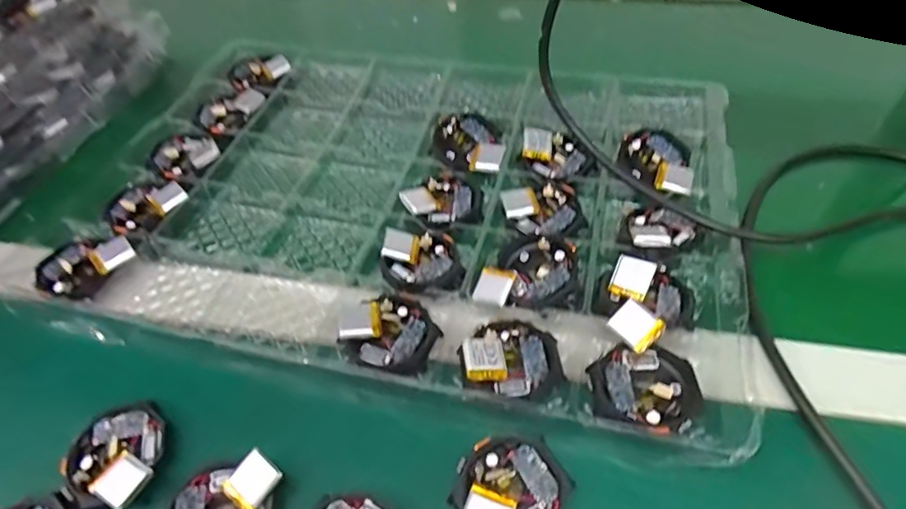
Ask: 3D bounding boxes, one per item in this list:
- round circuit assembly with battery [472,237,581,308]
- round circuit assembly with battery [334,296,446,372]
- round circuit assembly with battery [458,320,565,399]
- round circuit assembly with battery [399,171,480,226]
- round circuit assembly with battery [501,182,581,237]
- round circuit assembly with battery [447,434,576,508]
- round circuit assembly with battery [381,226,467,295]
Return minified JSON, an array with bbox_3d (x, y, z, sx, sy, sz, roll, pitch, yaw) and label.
[{"bbox_3d":[0.045,0.009,0.323,0.057,0.011,0.047,6,51,9],"label":"round circuit assembly with battery"},{"bbox_3d":[-0.037,0.042,0.305,0.059,0.014,0.046,18,54,18],"label":"round circuit assembly with battery"},{"bbox_3d":[0.032,0.053,0.287,0.052,0.013,0.044,3,51,6],"label":"round circuit assembly with battery"},{"bbox_3d":[-0.005,-0.036,0.376,0.047,0.016,0.046,-2,50,2],"label":"round circuit assembly with battery"},{"bbox_3d":[0.059,-0.031,0.360,0.049,0.010,0.040,-6,50,-1],"label":"round circuit assembly with battery"},{"bbox_3d":[0.026,0.110,0.252,0.054,0.012,0.047,-22,52,-14],"label":"round circuit assembly with battery"},{"bbox_3d":[-0.020,0.003,0.335,0.047,0.011,0.050,-2,50,2],"label":"round circuit assembly with battery"}]

